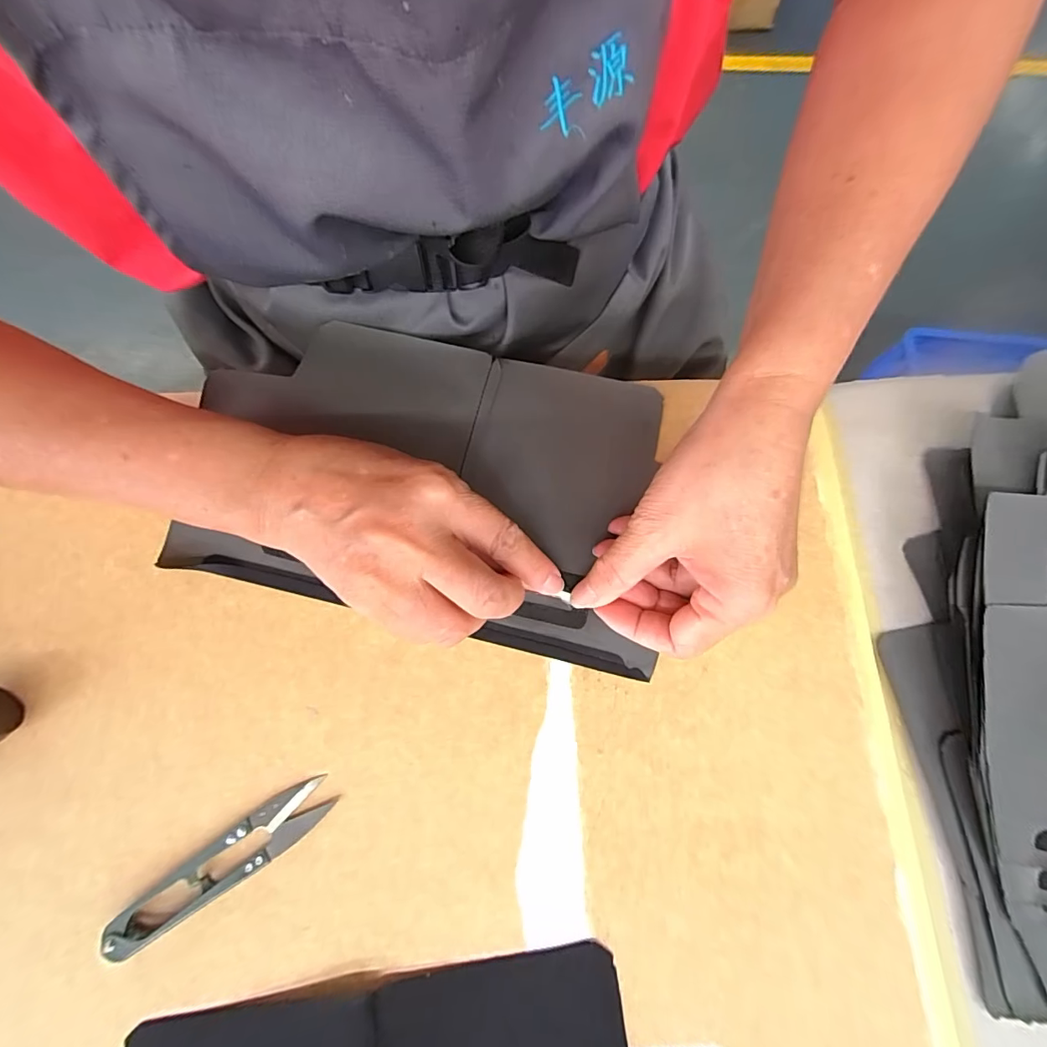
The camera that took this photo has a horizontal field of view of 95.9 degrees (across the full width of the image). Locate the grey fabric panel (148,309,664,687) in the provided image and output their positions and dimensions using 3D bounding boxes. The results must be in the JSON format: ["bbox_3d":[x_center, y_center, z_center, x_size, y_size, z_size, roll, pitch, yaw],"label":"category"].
[{"bbox_3d":[-0.052,-0.028,0.269,0.258,0.012,0.163,13,78,2],"label":"grey fabric panel"}]

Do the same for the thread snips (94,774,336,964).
[{"bbox_3d":[-0.137,0.157,0.216,0.102,0.011,0.022,-35,80,-8],"label":"thread snips"}]

